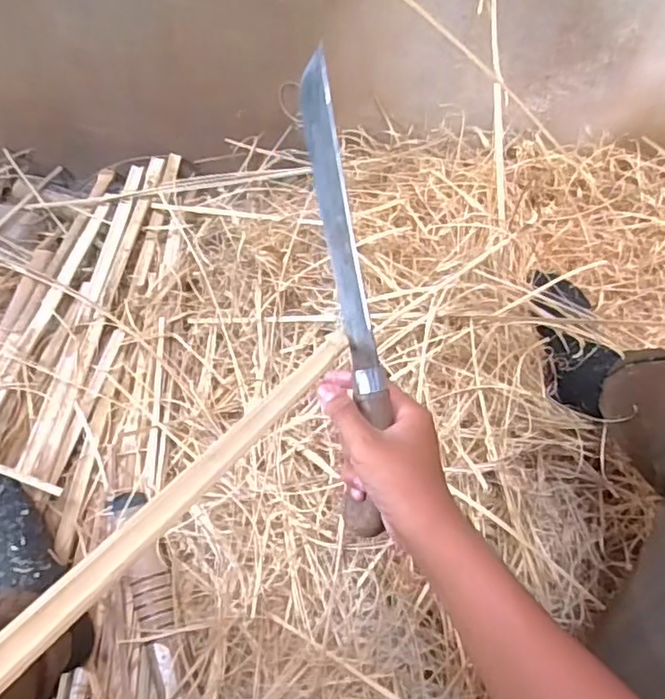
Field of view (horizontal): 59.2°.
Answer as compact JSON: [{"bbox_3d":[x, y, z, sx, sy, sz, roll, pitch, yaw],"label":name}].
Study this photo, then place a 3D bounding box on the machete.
[{"bbox_3d":[0.010,-0.041,0.471,0.040,0.038,0.379,-8,90,-5],"label":"machete"}]

